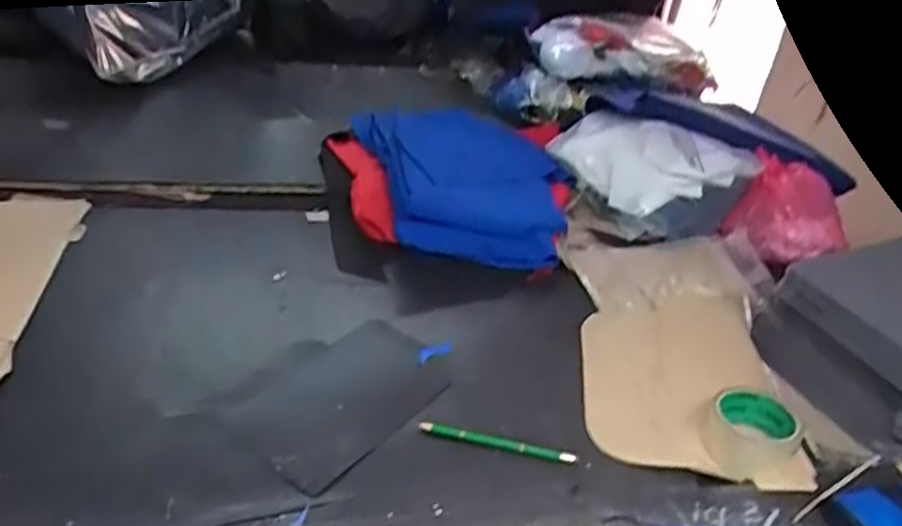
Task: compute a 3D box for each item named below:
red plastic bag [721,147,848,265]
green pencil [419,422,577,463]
[{"bbox_3d":[0.556,-0.085,1.188,0.170,0.099,0.189,24,40,25],"label":"red plastic bag"},{"bbox_3d":[0.047,0.182,0.743,0.159,0.011,0.014,10,36,7],"label":"green pencil"}]

